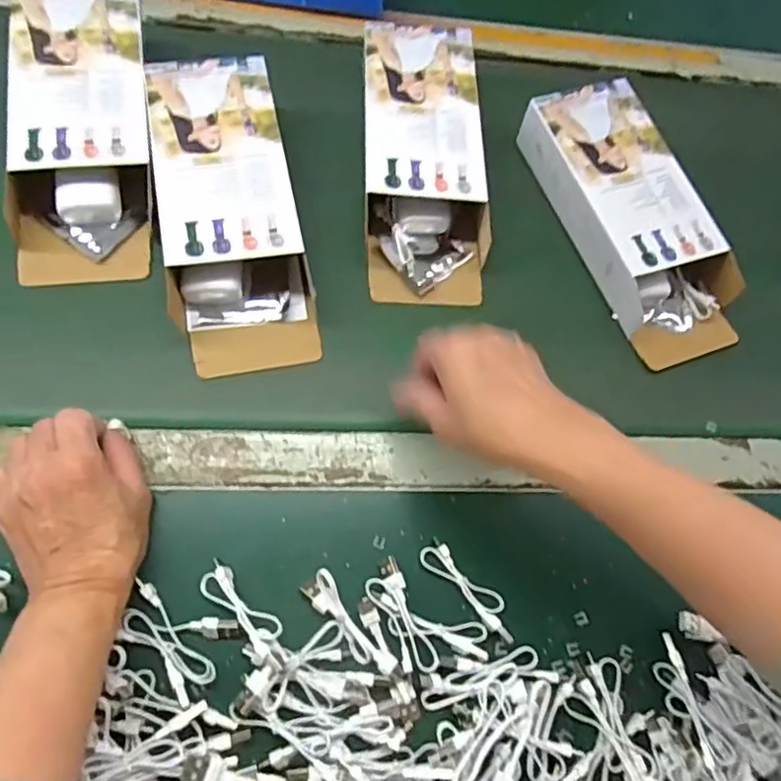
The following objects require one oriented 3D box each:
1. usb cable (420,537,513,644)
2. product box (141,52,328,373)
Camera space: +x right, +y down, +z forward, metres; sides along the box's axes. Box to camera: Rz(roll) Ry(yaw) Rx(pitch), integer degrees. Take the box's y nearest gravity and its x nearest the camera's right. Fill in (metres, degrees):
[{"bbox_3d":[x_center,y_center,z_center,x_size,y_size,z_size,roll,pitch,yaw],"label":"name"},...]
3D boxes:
[{"bbox_3d":[0.053,0.131,0.403,0.078,0.009,0.020,42,74,15],"label":"usb cable"},{"bbox_3d":[-0.124,-0.142,0.462,0.108,0.051,0.261,-11,82,-5],"label":"product box"}]

